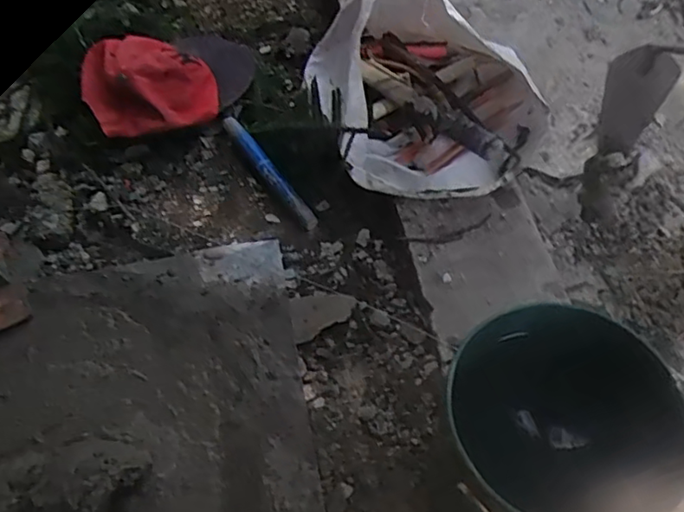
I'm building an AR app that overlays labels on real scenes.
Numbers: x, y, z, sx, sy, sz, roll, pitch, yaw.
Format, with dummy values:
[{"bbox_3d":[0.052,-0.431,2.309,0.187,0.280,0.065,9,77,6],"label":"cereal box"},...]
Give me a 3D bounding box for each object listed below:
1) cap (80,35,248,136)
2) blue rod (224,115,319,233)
[{"bbox_3d":[-0.252,-0.279,0.975,0.274,0.078,0.178,-33,62,-20],"label":"cap"},{"bbox_3d":[-0.105,-0.127,0.906,0.023,0.022,0.231,-30,61,-19],"label":"blue rod"}]

